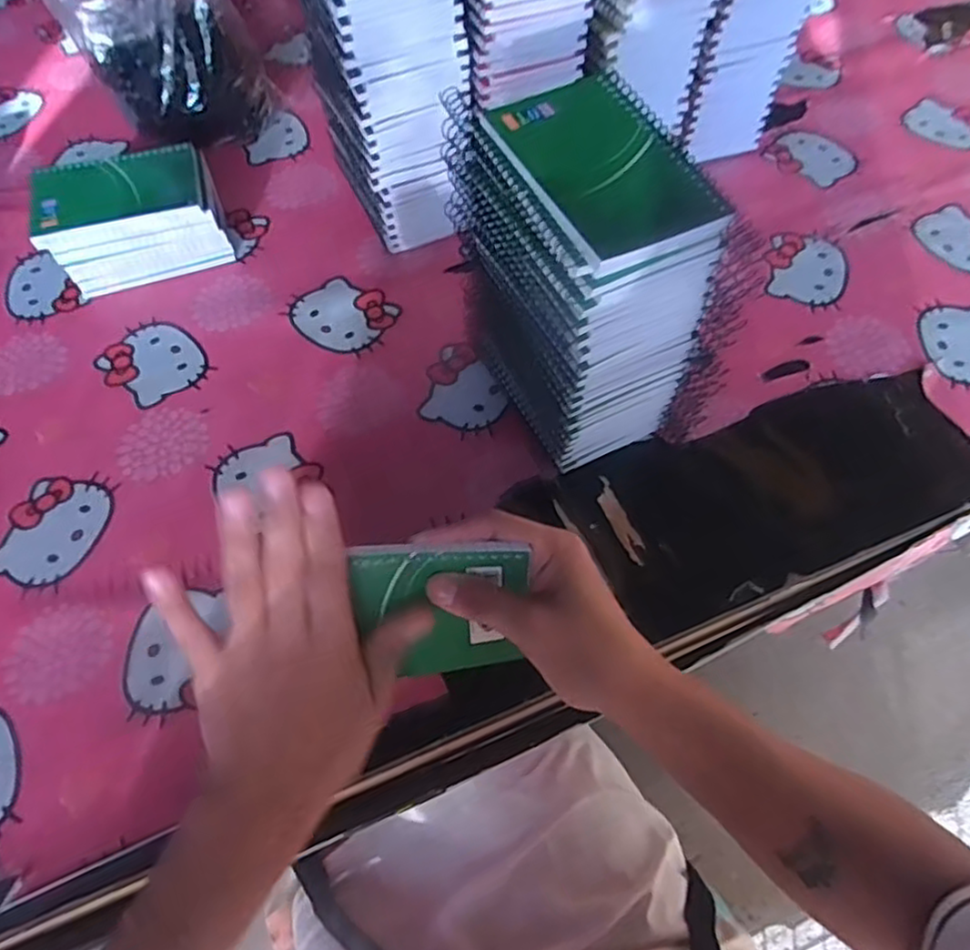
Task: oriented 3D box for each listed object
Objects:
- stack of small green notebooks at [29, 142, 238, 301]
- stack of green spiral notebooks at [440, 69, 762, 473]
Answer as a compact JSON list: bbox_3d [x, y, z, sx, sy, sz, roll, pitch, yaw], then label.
[{"bbox_3d":[-0.299,-0.218,0.600,0.140,0.071,0.085,-19,63,-10],"label":"stack of small green notebooks"},{"bbox_3d":[0.060,-0.121,0.455,0.101,0.217,0.166,-25,64,-13],"label":"stack of green spiral notebooks"}]

